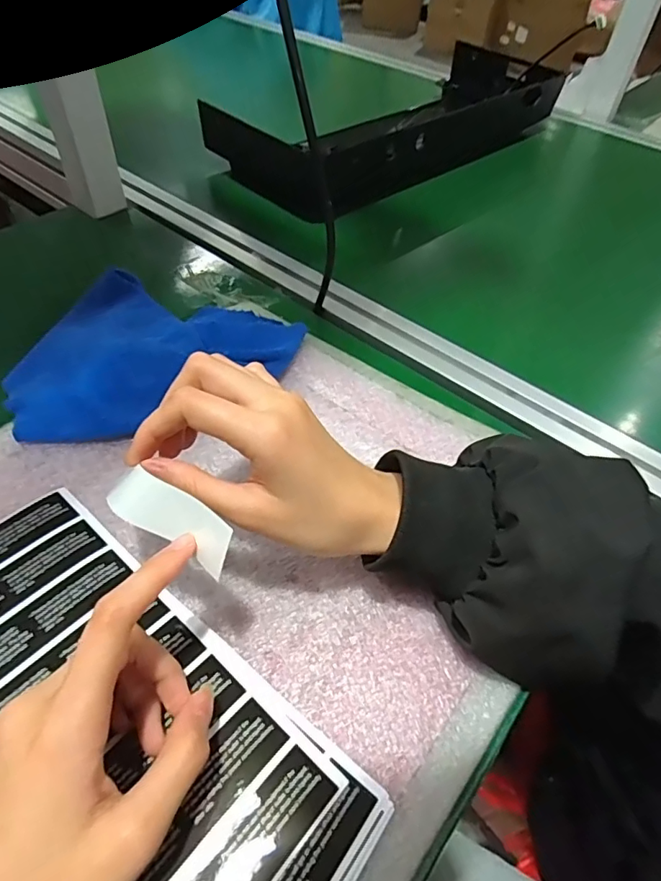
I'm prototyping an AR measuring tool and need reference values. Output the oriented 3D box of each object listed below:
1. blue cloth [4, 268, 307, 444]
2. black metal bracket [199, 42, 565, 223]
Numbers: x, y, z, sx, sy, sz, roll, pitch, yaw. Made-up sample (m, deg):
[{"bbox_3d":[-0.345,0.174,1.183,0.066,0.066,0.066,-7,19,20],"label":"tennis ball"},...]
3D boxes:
[{"bbox_3d":[-0.137,-0.071,0.393,0.202,0.031,0.150,-27,57,-24],"label":"blue cloth"},{"bbox_3d":[0.110,-0.426,0.686,0.522,0.070,0.194,-36,60,-29],"label":"black metal bracket"}]

